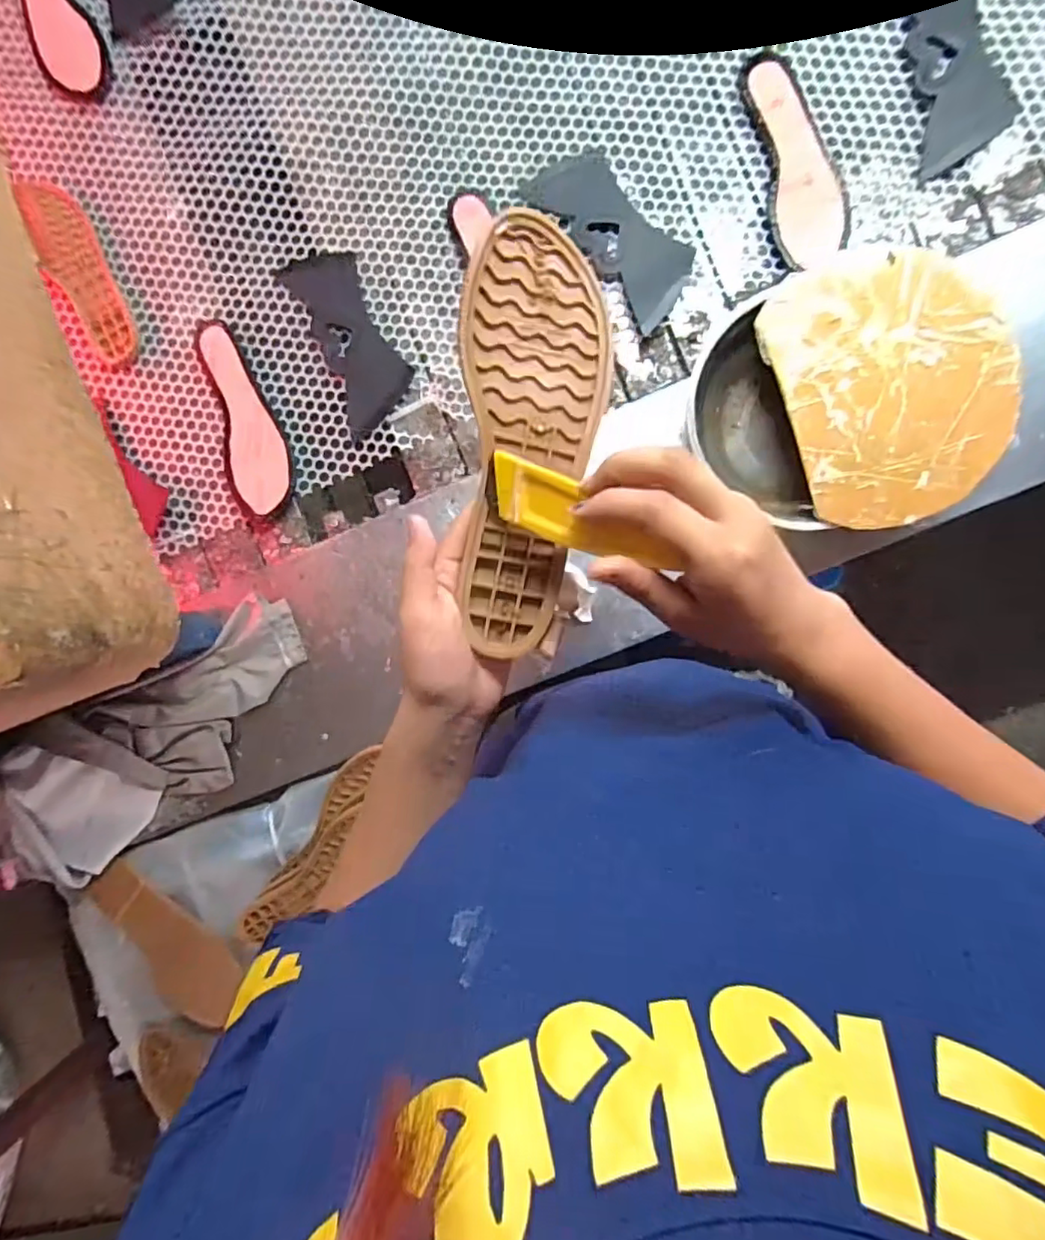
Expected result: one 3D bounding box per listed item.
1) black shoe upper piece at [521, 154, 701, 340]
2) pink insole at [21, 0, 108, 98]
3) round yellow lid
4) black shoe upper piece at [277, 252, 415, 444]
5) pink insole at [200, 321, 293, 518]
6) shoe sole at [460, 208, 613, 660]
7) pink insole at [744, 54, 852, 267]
[{"bbox_3d":[0.100,-0.420,0.649,0.088,0.014,0.210,-41,88,7],"label":"black shoe upper piece"},{"bbox_3d":[-0.552,-0.718,0.695,0.072,0.008,0.220,-25,90,7],"label":"pink insole"},{"bbox_3d":[0.335,-0.213,0.539,0.188,0.008,0.238,-20,90,7],"label":"round yellow lid"},{"bbox_3d":[-0.199,-0.326,0.689,0.090,0.005,0.214,-25,90,7],"label":"black shoe upper piece"},{"bbox_3d":[-0.319,-0.235,0.699,0.081,0.018,0.230,-10,92,7],"label":"pink insole"},{"bbox_3d":[0.007,-0.102,0.351,0.081,0.023,0.238,1,93,-12],"label":"shoe sole"},{"bbox_3d":[0.290,-0.478,0.624,0.075,0.014,0.216,-13,91,7],"label":"pink insole"}]

